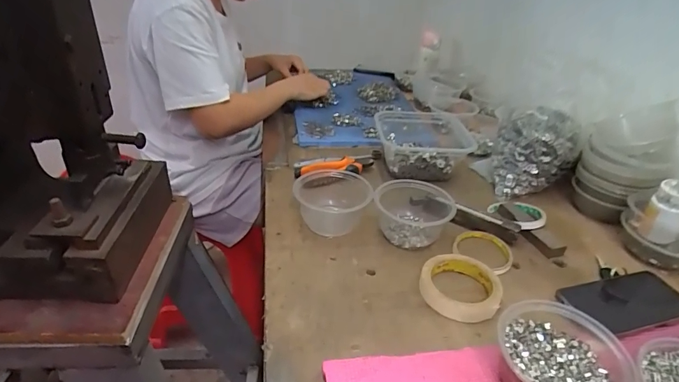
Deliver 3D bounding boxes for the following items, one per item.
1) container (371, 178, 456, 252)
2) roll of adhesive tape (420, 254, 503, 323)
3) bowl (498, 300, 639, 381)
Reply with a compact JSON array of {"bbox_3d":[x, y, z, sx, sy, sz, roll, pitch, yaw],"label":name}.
[{"bbox_3d":[0.112,0.032,0.611,0.114,0.057,0.110,9,32,11],"label":"container"},{"bbox_3d":[0.152,0.119,0.512,0.096,0.020,0.093,2,32,-1],"label":"roll of adhesive tape"},{"bbox_3d":[0.209,0.168,0.388,0.109,0.060,0.110,2,32,-1],"label":"bowl"}]

